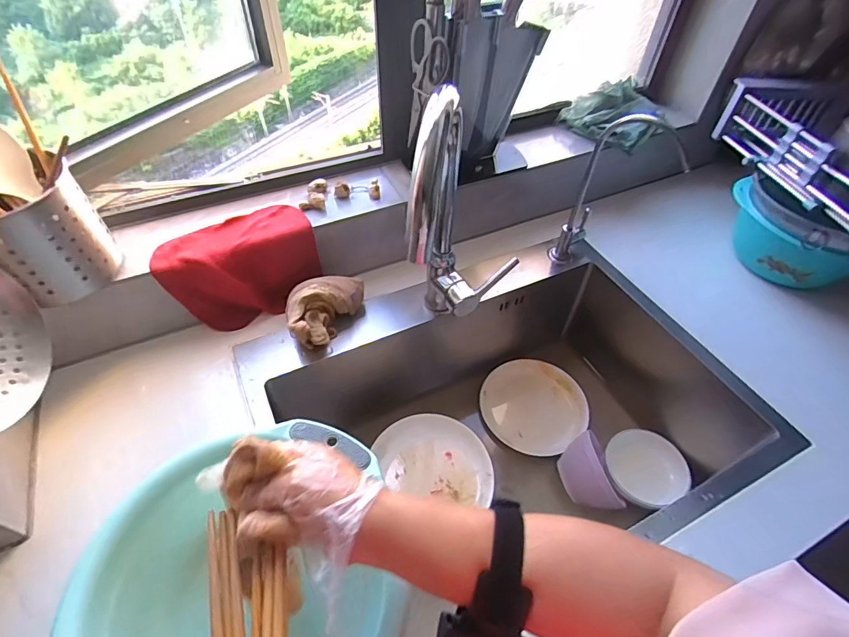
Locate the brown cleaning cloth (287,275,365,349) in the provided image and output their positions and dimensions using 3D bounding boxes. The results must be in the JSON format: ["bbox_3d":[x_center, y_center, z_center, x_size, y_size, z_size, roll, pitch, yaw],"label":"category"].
[{"bbox_3d":[-0.141,-0.017,0.621,0.071,0.061,0.120,21,51,15],"label":"brown cleaning cloth"}]

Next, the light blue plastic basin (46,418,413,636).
[{"bbox_3d":[-0.152,0.229,0.386,0.248,0.091,0.262,1,49,-1],"label":"light blue plastic basin"}]

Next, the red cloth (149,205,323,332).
[{"bbox_3d":[-0.251,-0.064,0.635,0.192,0.121,0.092,-22,54,-20],"label":"red cloth"}]

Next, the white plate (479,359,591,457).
[{"bbox_3d":[0.189,0.155,0.792,0.174,0.043,0.169,1,49,-1],"label":"white plate"}]

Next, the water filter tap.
[{"bbox_3d":[0.293,-0.186,0.677,0.147,0.254,0.045,4,49,1],"label":"water filter tap"}]

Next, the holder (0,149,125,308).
[{"bbox_3d":[-0.438,-0.100,0.504,0.136,0.118,0.117,33,56,24],"label":"holder"}]

